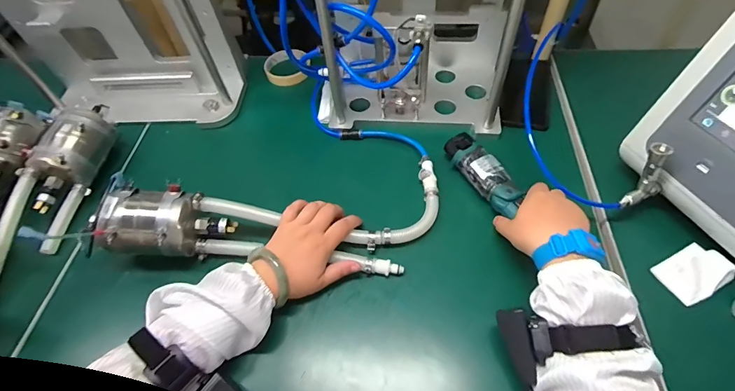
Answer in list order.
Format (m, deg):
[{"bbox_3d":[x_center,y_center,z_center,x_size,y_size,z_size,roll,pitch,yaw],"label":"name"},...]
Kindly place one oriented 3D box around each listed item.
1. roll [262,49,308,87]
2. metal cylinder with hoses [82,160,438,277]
[{"bbox_3d":[-0.151,-0.238,0.732,0.081,0.024,0.080,-2,54,3],"label":"roll"},{"bbox_3d":[-0.118,0.029,0.512,0.421,0.070,0.150,2,54,-5],"label":"metal cylinder with hoses"}]

